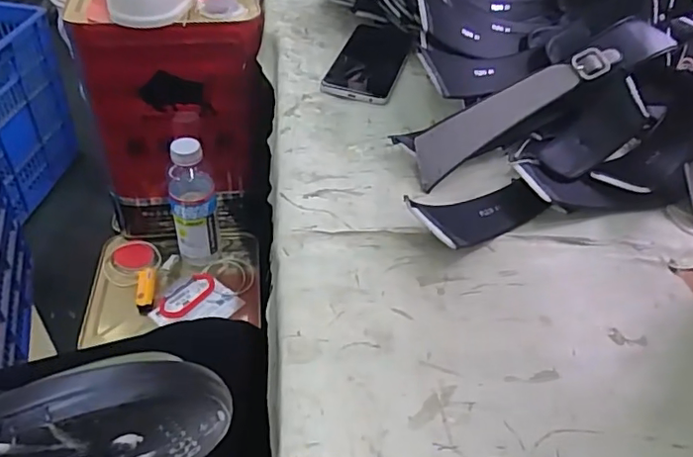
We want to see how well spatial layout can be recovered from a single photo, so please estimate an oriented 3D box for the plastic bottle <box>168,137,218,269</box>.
[{"bbox_3d":[-0.220,-0.042,0.796,0.062,0.194,0.058,-8,44,-16],"label":"plastic bottle"}]

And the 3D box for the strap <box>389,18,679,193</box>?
[{"bbox_3d":[0.174,-0.123,0.501,0.271,0.028,0.052,-29,50,-6],"label":"strap"}]

